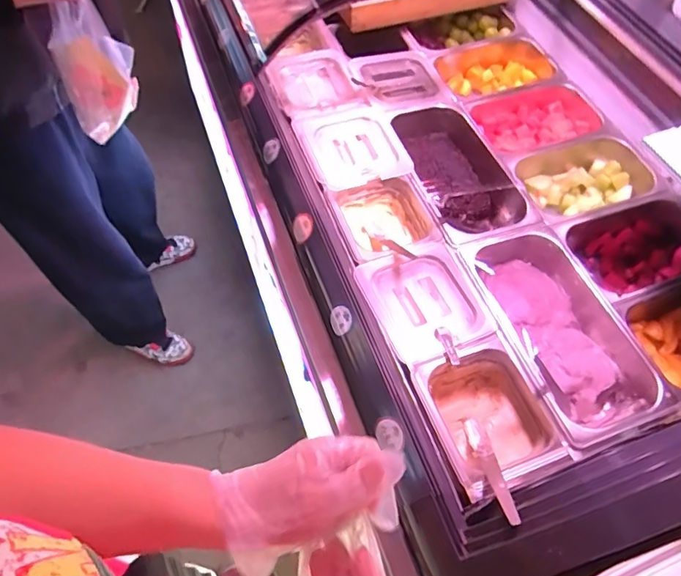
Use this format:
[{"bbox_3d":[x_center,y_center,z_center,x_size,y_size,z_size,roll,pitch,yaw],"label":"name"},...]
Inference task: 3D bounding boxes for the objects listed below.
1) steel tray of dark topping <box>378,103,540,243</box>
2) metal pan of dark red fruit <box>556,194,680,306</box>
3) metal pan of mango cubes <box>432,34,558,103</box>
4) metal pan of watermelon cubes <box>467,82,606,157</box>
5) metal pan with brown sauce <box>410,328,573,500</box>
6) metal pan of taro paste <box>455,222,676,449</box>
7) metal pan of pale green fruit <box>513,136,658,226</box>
[{"bbox_3d":[0.201,-0.200,0.895,0.173,0.083,0.331,-16,61,-12],"label":"steel tray of dark topping"},{"bbox_3d":[0.492,-0.056,0.827,0.259,0.083,0.155,-19,61,-14],"label":"metal pan of dark red fruit"},{"bbox_3d":[0.324,-0.458,1.059,0.256,0.080,0.167,-15,61,-12],"label":"metal pan of mango cubes"},{"bbox_3d":[0.385,-0.324,0.977,0.247,0.079,0.155,-20,62,-15],"label":"metal pan of watermelon cubes"},{"bbox_3d":[0.188,0.178,0.661,0.146,0.080,0.183,-17,61,-13],"label":"metal pan with brown sauce"},{"bbox_3d":[0.316,0.064,0.732,0.180,0.084,0.324,-17,61,-13],"label":"metal pan of taro paste"},{"bbox_3d":[0.428,-0.184,0.898,0.253,0.088,0.167,-22,62,-16],"label":"metal pan of pale green fruit"}]

